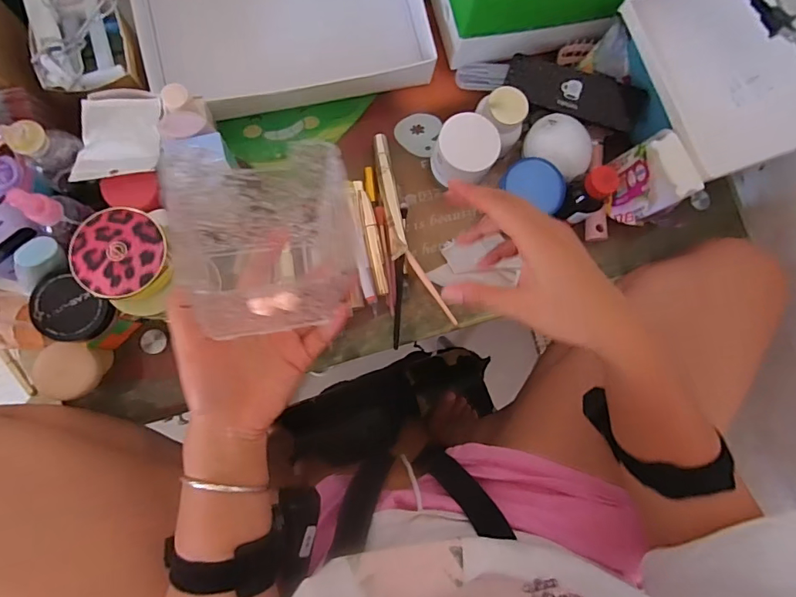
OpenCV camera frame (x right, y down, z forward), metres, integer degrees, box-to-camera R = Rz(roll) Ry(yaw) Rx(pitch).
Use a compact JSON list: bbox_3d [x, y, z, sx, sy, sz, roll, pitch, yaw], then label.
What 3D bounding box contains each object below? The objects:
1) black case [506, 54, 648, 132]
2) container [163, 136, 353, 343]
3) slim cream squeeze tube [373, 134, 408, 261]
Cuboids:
[{"bbox_3d":[0.200,-0.234,0.528,0.153,0.028,0.052,13,82,-4],"label":"black case"},{"bbox_3d":[-0.086,-0.032,0.321,0.103,0.089,0.104,-8,84,-6],"label":"container"},{"bbox_3d":[-0.010,-0.115,0.515,0.018,0.019,0.143,-9,84,-7],"label":"slim cream squeeze tube"}]

